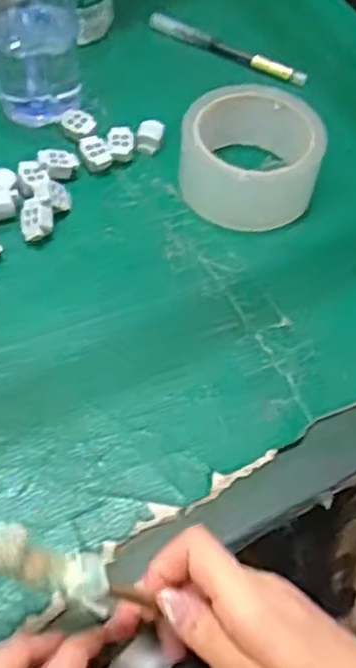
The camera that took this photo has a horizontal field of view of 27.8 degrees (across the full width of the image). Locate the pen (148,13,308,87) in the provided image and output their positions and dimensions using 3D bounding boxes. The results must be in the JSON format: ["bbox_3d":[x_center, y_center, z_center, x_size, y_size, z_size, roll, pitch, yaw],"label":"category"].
[{"bbox_3d":[0.040,-0.236,0.599,0.145,0.017,0.013,29,59,14],"label":"pen"}]

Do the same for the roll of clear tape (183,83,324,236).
[{"bbox_3d":[0.051,-0.130,0.507,0.097,0.053,0.095,7,56,0],"label":"roll of clear tape"}]

